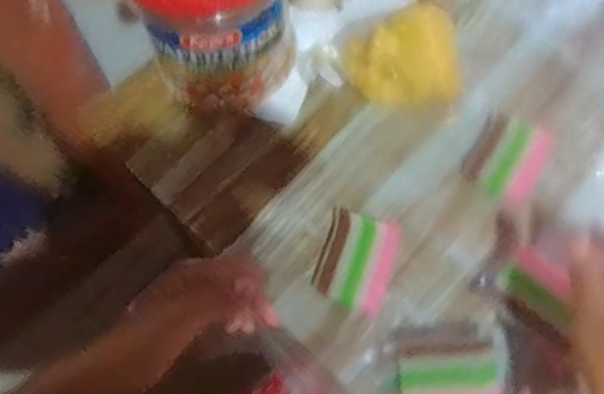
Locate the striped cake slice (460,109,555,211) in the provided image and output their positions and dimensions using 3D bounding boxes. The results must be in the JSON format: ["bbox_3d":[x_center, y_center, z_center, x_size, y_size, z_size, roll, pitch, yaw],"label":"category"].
[{"bbox_3d":[0.186,-0.035,0.554,0.062,0.019,0.076,29,70,13],"label":"striped cake slice"}]

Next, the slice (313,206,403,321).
[{"bbox_3d":[0.047,0.055,0.516,0.059,0.024,0.080,18,68,9],"label":"slice"}]

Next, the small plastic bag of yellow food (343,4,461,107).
[{"bbox_3d":[0.096,-0.130,0.582,0.105,0.060,0.073,-6,66,-1],"label":"small plastic bag of yellow food"}]

